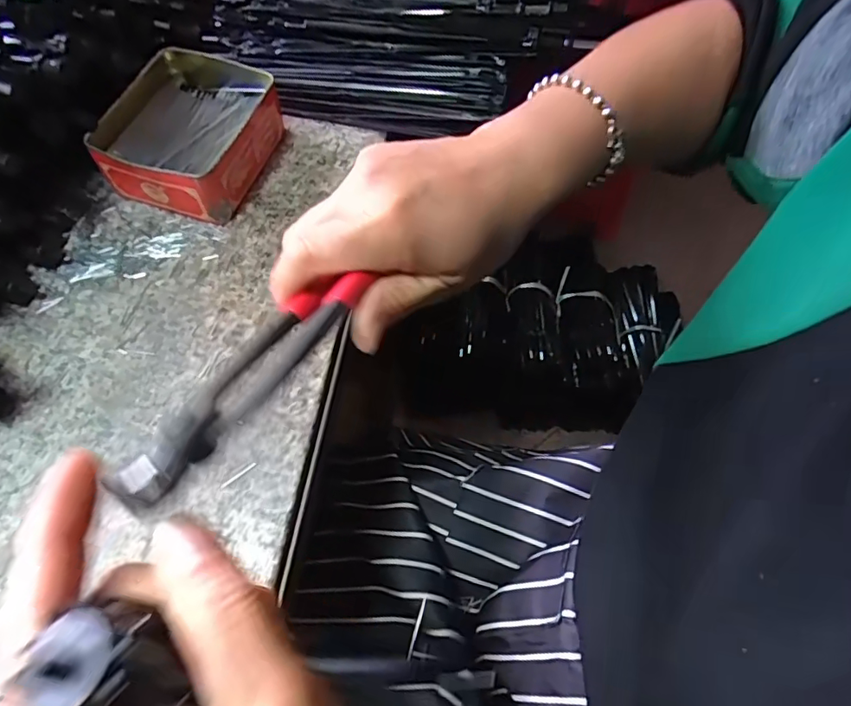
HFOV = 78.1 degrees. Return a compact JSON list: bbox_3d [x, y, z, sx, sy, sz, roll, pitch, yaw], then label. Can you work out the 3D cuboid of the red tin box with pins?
[{"bbox_3d":[-0.176,-0.165,0.398,0.100,0.051,0.123,16,63,5],"label":"red tin box with pins"}]

